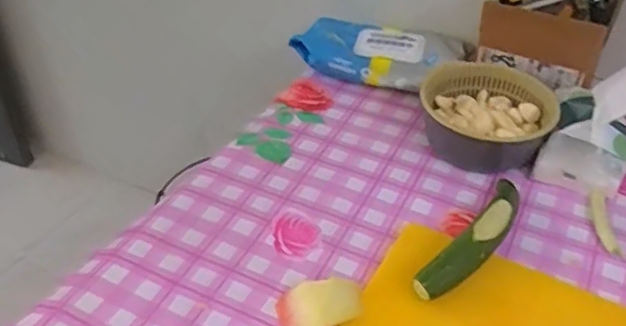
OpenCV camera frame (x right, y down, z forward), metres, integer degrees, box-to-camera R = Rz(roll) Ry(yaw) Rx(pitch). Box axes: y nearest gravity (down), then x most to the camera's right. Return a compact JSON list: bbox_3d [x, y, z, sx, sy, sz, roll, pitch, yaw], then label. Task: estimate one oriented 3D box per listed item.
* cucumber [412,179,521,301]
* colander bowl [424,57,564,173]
[{"bbox_3d":[0.169,0.072,0.625,0.046,0.045,0.206,27,47,29],"label":"cucumber"},{"bbox_3d":[0.212,-0.055,0.757,0.153,0.072,0.129,14,42,16],"label":"colander bowl"}]

